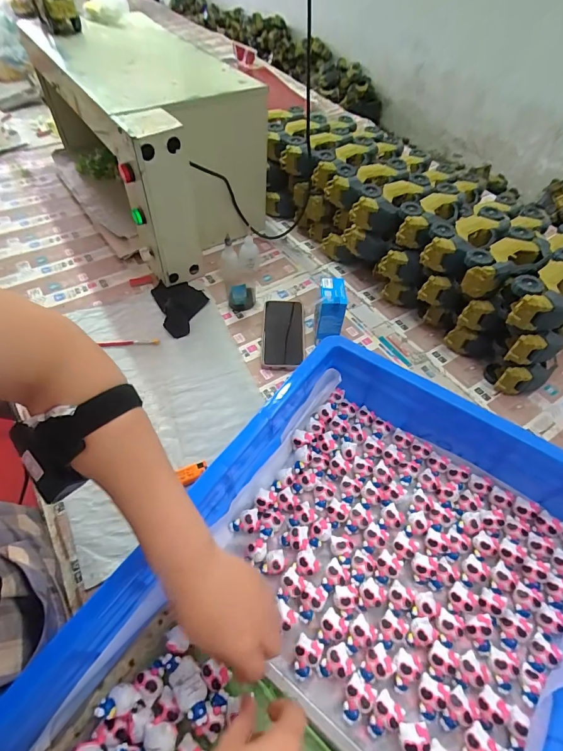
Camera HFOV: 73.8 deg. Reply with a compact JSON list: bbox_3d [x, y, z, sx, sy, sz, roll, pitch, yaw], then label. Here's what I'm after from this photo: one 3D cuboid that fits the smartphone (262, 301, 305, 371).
[{"bbox_3d":[0.004,-0.080,0.700,0.076,0.009,0.172,1,54,0],"label":"smartphone"}]

